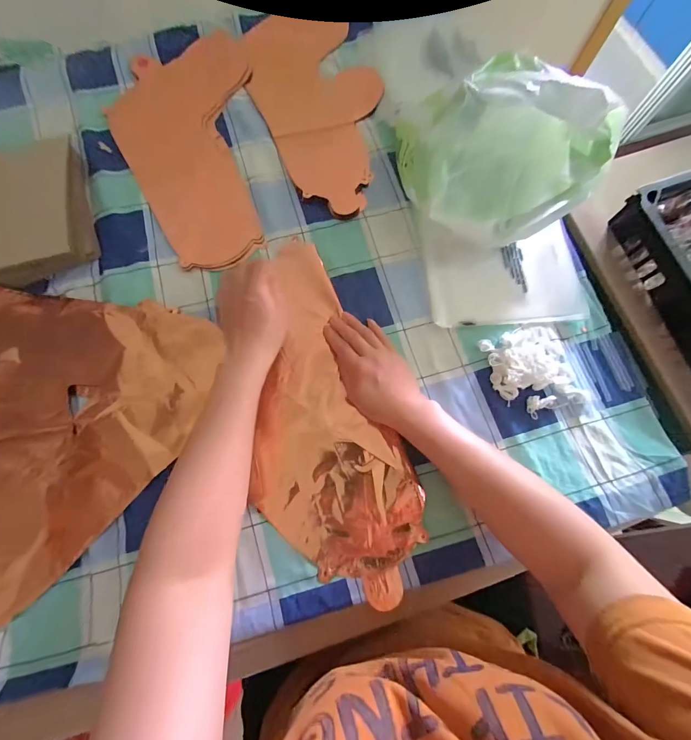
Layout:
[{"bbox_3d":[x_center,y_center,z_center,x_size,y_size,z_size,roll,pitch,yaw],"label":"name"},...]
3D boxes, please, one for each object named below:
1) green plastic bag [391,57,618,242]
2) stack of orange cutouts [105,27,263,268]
[{"bbox_3d":[0.212,-0.265,0.415,0.195,0.136,0.175,-36,79,-9],"label":"green plastic bag"},{"bbox_3d":[-0.243,-0.338,0.501,0.202,0.010,0.418,-7,76,-3],"label":"stack of orange cutouts"}]

